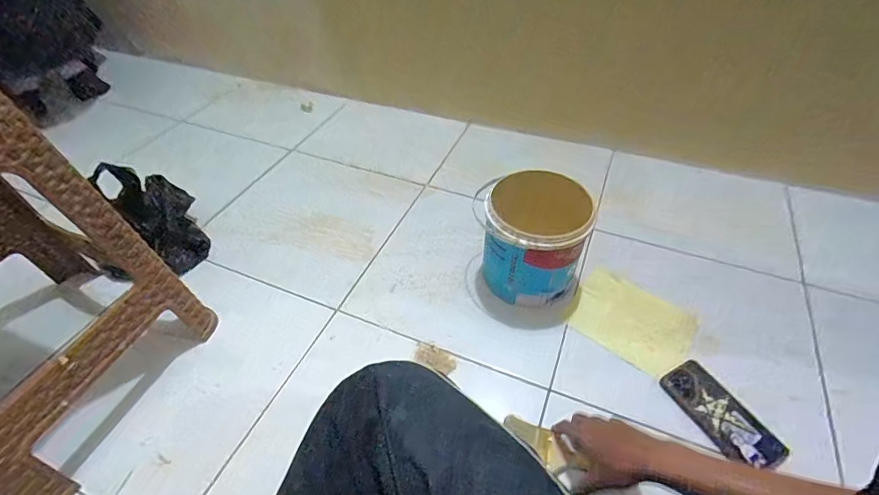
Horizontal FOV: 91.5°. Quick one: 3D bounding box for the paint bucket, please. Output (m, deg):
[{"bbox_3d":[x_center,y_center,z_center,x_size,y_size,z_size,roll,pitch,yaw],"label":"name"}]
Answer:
[{"bbox_3d":[0.164,-0.004,0.787,0.175,0.219,0.161,23,47,18],"label":"paint bucket"}]

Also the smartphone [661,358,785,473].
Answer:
[{"bbox_3d":[0.432,0.255,0.661,0.083,0.012,0.170,-25,45,-11],"label":"smartphone"}]

